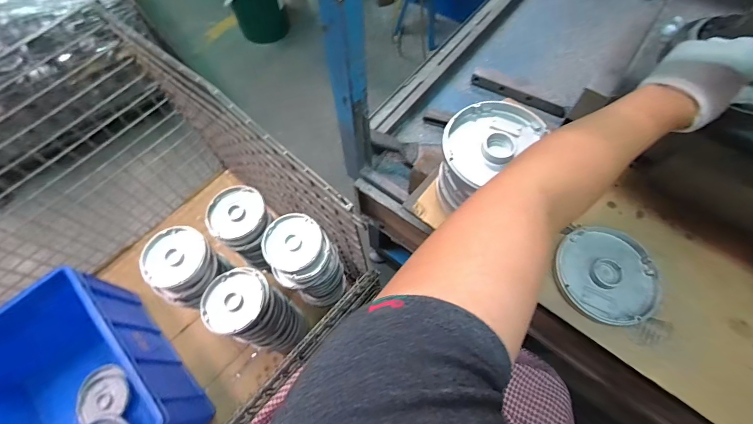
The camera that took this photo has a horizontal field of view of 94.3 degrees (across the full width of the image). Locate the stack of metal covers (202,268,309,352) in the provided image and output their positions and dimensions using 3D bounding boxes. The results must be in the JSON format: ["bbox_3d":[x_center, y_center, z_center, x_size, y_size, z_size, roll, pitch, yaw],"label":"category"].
[{"bbox_3d":[-0.317,0.274,0.952,0.150,0.375,0.147,37,71,16],"label":"stack of metal covers"}]

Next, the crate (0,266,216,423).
[{"bbox_3d":[-0.789,0.512,0.931,0.527,0.310,0.422,42,72,18],"label":"crate"}]

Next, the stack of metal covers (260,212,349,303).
[{"bbox_3d":[-0.192,0.164,1.001,0.186,0.364,0.155,38,71,16],"label":"stack of metal covers"}]

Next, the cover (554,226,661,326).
[{"bbox_3d":[0.346,0.094,0.521,0.144,0.023,0.142,0,65,0],"label":"cover"}]

